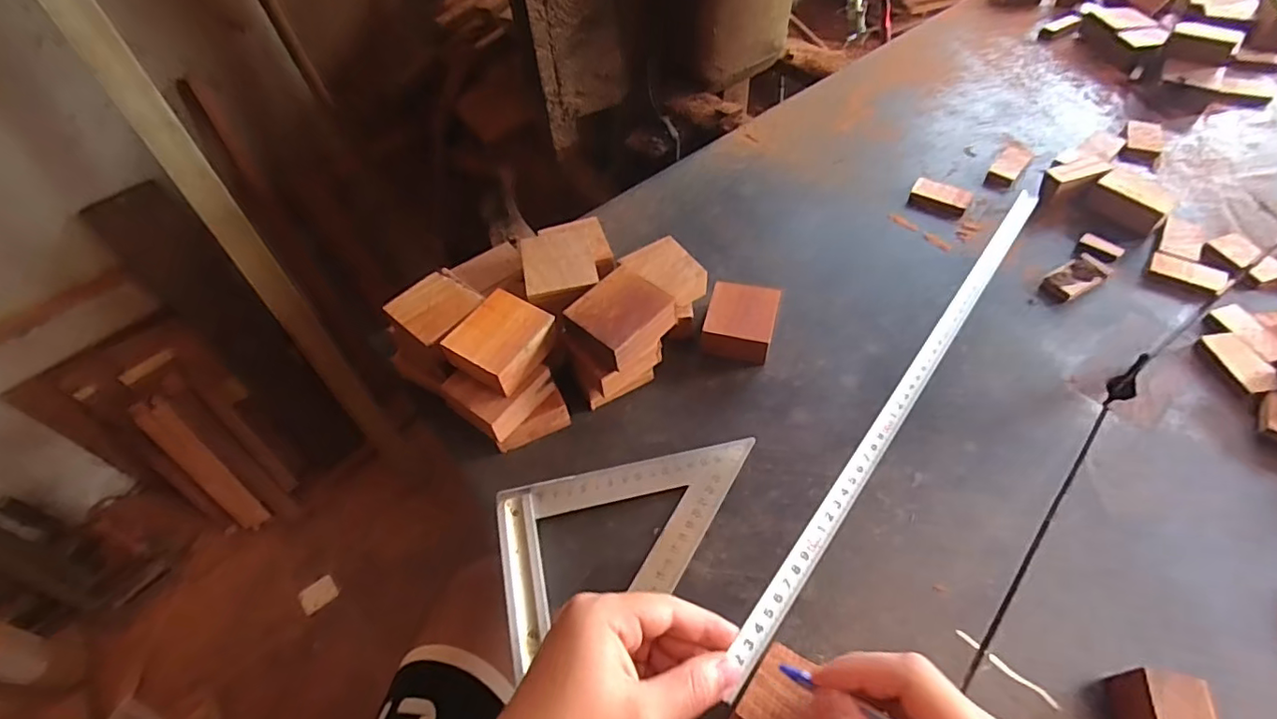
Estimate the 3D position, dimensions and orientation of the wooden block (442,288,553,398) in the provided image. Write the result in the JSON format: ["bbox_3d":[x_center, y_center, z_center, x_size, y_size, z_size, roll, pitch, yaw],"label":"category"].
[{"bbox_3d":[-0.100,-0.013,0.410,0.055,0.028,0.065,26,60,21],"label":"wooden block"}]

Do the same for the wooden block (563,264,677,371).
[{"bbox_3d":[-0.015,-0.030,0.419,0.067,0.025,0.056,-40,61,-22],"label":"wooden block"}]

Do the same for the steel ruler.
[{"bbox_3d":[0.197,0.010,0.405,0.016,0.007,0.468,32,61,23],"label":"steel ruler"}]

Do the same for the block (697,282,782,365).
[{"bbox_3d":[0.085,-0.032,0.482,0.054,0.024,0.067,12,54,10],"label":"block"}]

